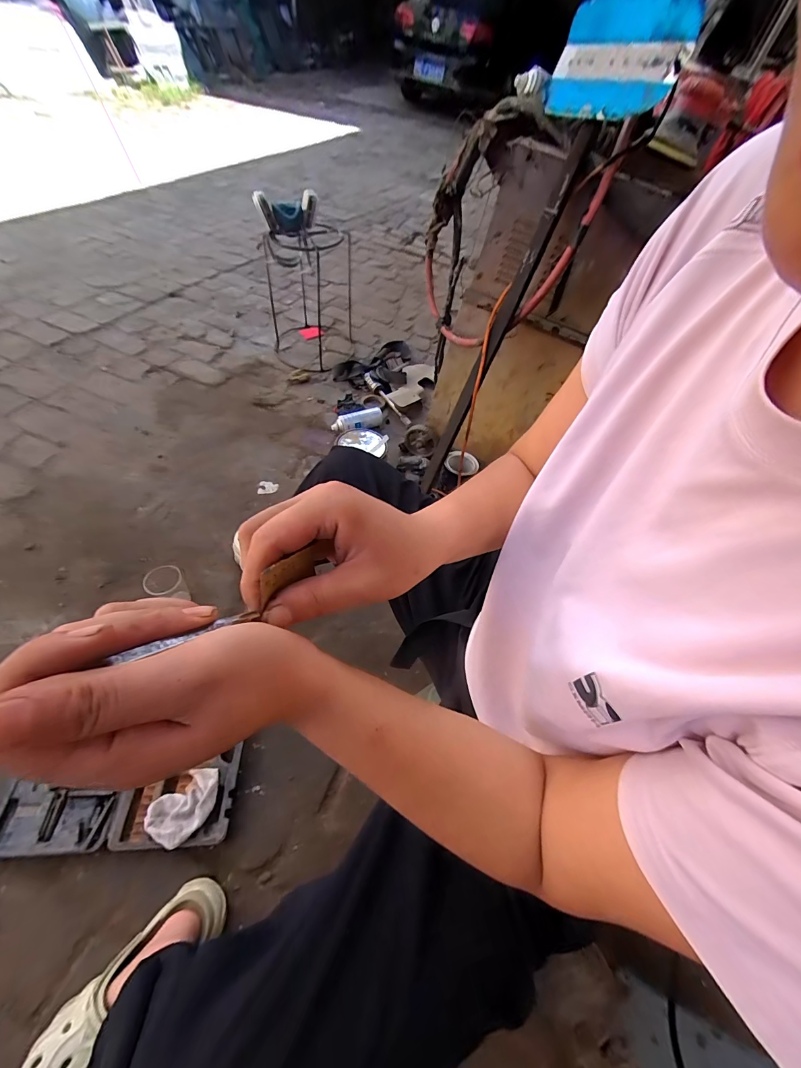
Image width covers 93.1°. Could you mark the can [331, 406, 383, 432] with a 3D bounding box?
[{"bbox_3d":[-0.149,-0.416,1.393,0.206,0.061,0.068,-27,64,-39],"label":"can"}]

